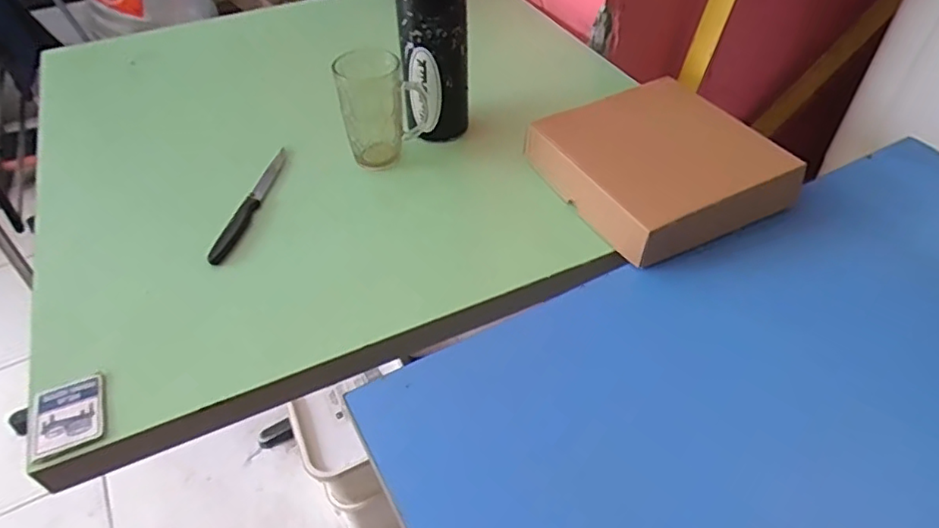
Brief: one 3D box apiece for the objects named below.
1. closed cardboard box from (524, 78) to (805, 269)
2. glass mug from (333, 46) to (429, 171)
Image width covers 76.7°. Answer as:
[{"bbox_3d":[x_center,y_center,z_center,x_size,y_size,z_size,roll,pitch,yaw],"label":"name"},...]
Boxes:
[{"bbox_3d":[0.221,-0.108,0.695,0.225,0.063,0.221,-22,50,-20],"label":"closed cardboard box"},{"bbox_3d":[-0.102,-0.185,0.721,0.100,0.124,0.071,-3,46,-3],"label":"glass mug"}]

